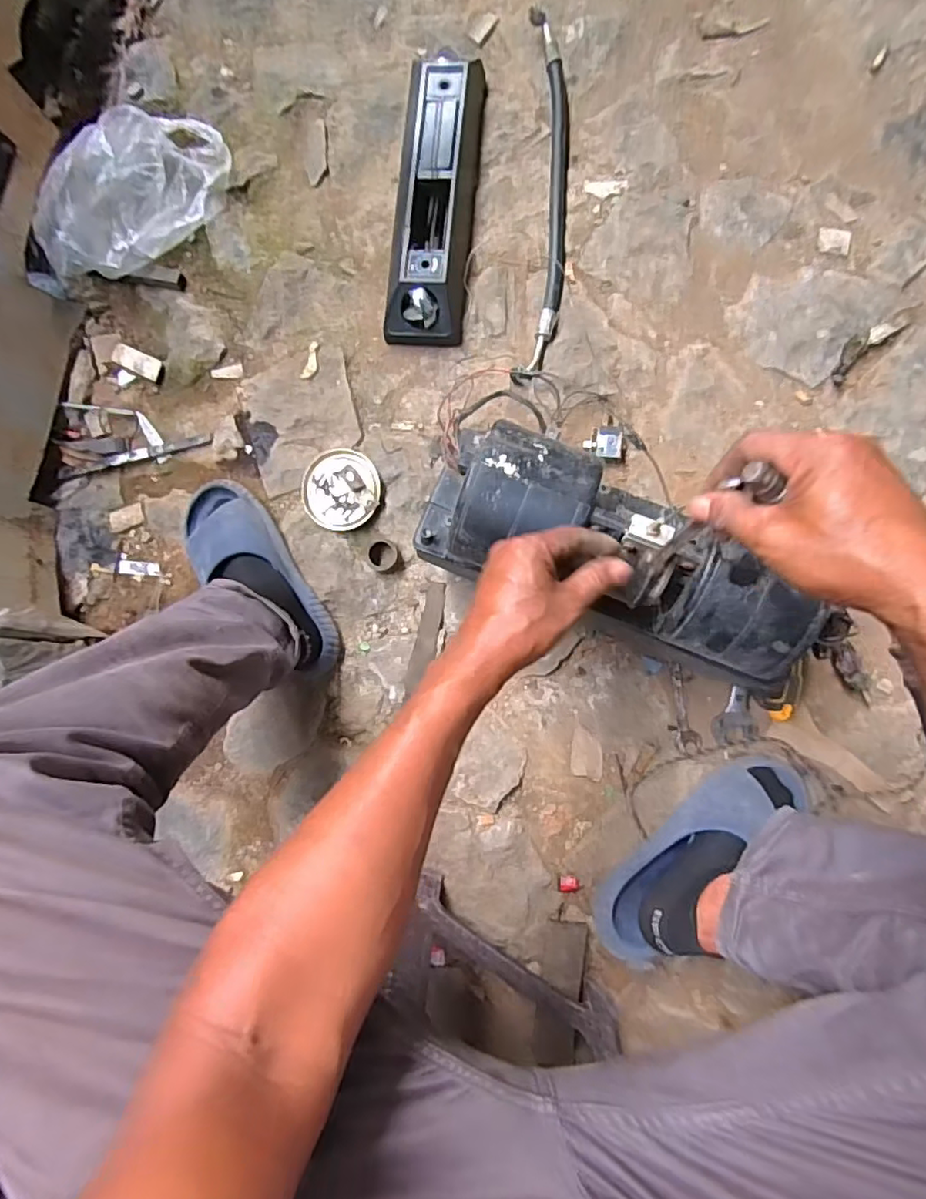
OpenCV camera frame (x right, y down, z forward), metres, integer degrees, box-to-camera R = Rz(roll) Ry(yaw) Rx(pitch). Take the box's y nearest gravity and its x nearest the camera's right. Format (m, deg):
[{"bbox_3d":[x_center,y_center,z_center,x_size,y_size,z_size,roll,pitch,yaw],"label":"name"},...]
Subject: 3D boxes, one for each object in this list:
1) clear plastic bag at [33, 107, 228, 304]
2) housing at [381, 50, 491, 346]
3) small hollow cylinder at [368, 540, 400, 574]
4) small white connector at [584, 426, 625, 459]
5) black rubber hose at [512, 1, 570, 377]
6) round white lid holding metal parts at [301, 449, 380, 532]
[{"bbox_3d":[-0.464,-0.543,0.818,0.136,0.115,0.326,44,91,7],"label":"clear plastic bag"},{"bbox_3d":[-0.038,-0.540,0.811,0.105,0.065,0.374,6,87,6],"label":"housing"},{"bbox_3d":[-0.107,-0.058,0.797,0.045,0.018,0.042,0,86,5],"label":"small hollow cylinder"},{"bbox_3d":[0.183,-0.203,0.782,0.052,0.014,0.041,-1,86,5],"label":"small white connector"},{"bbox_3d":[0.111,-0.536,0.811,0.060,0.030,0.511,3,86,5],"label":"black rubber hose"},{"bbox_3d":[-0.163,-0.147,0.807,0.100,0.018,0.106,0,86,5],"label":"round white lid holding metal parts"}]

